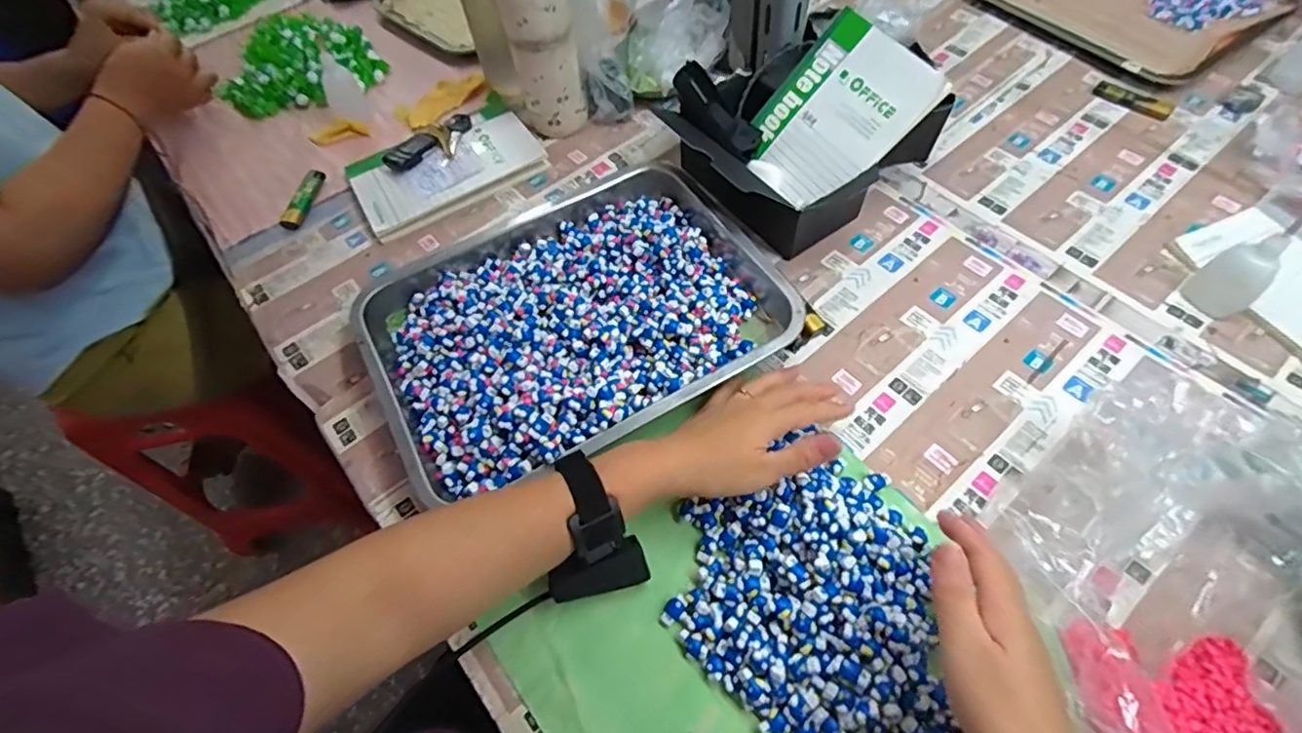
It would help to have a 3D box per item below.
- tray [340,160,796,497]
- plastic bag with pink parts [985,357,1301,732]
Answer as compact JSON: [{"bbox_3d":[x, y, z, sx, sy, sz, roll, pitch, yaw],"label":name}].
[{"bbox_3d":[-0.067,-0.047,0.524,0.357,0.044,0.274,-30,61,-12],"label":"tray"},{"bbox_3d":[0.331,0.148,0.352,0.208,0.094,0.231,29,64,20],"label":"plastic bag with pink parts"}]

